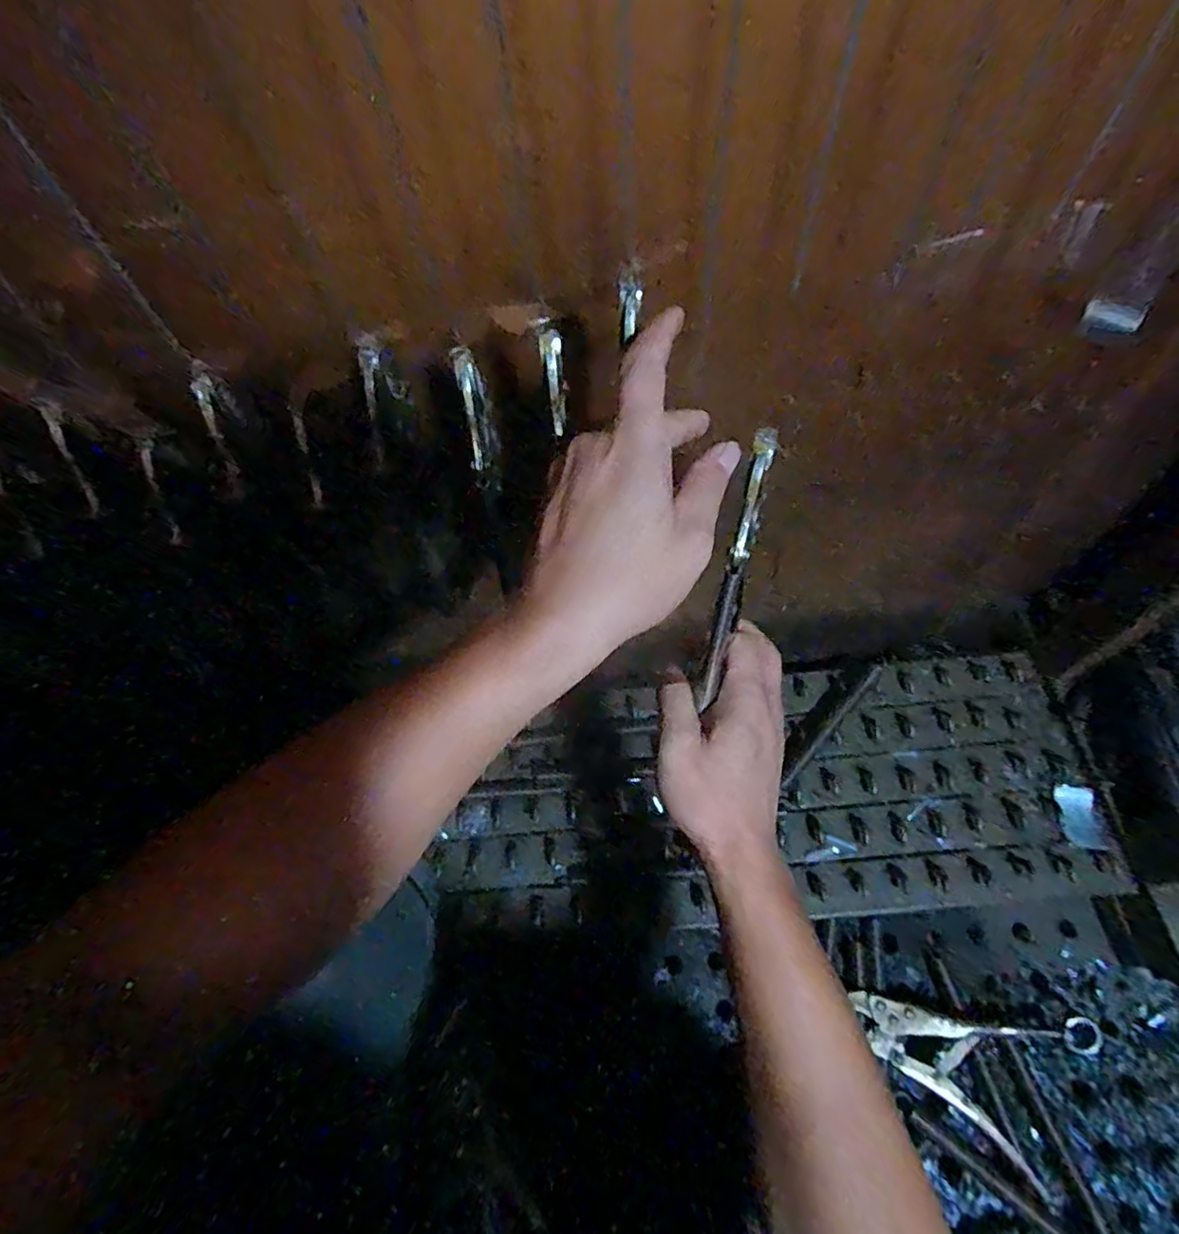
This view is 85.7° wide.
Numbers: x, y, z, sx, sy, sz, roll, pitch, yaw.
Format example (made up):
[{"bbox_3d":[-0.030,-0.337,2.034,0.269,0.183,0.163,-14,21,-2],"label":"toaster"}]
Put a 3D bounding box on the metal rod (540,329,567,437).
[{"bbox_3d":[-0.018,-0.123,0.336,0.011,0.052,0.009,-4,33,1],"label":"metal rod"}]

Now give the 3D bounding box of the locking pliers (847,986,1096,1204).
[{"bbox_3d":[0.403,0.449,0.677,0.237,0.041,0.169,29,66,18],"label":"locking pliers"}]

